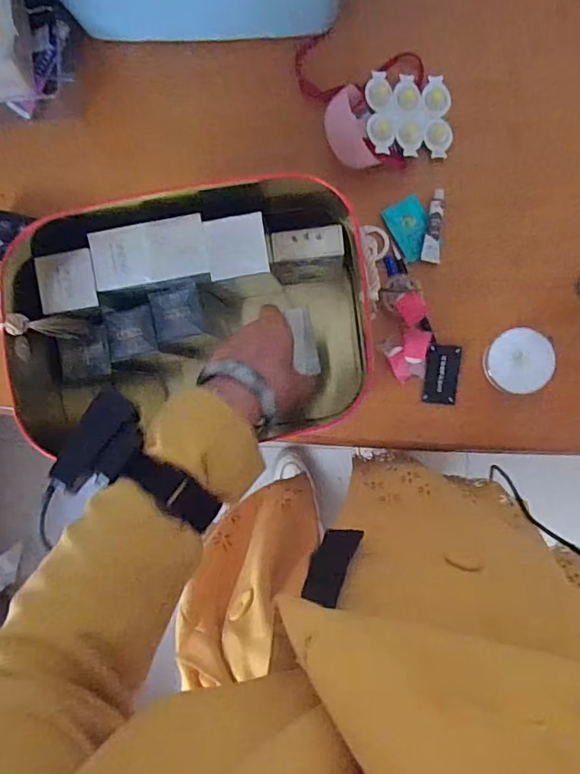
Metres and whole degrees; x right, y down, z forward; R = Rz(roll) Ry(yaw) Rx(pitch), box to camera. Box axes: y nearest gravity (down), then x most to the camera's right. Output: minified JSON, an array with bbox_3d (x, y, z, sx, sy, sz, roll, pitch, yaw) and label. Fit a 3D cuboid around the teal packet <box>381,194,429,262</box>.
[{"bbox_3d":[0.143,-0.187,0.644,0.047,0.007,0.069,-27,87,4],"label":"teal packet"}]

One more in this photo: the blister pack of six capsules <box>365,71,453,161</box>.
[{"bbox_3d":[0.138,-0.317,0.642,0.099,0.016,0.097,-1,84,-9],"label":"blister pack of six capsules"}]

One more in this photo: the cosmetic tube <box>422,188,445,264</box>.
[{"bbox_3d":[0.167,-0.187,0.635,0.020,0.012,0.084,5,90,5],"label":"cosmetic tube"}]

